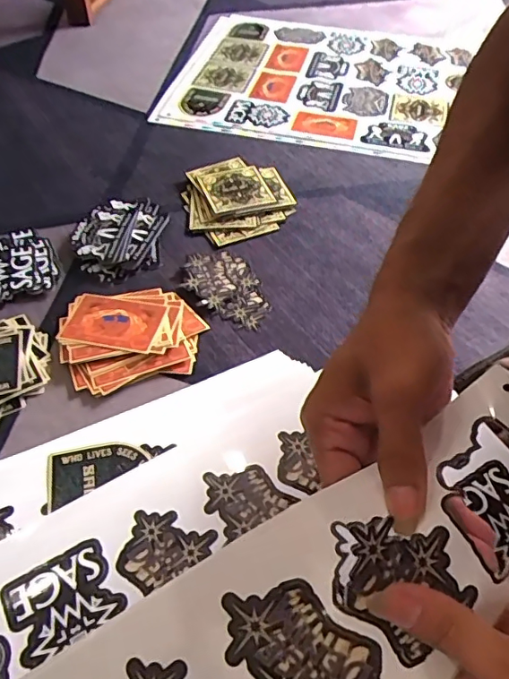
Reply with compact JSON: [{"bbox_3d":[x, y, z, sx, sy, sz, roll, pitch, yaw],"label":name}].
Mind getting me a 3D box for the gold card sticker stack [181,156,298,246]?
[{"bbox_3d":[-0.018,-0.152,0.555,0.109,0.010,0.117,-14,53,-12],"label":"gold card sticker stack"}]

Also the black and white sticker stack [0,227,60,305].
[{"bbox_3d":[-0.234,-0.067,0.480,0.096,0.008,0.084,-23,56,-18],"label":"black and white sticker stack"}]

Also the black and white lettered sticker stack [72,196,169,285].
[{"bbox_3d":[-0.129,-0.105,0.512,0.081,0.009,0.111,6,52,3],"label":"black and white lettered sticker stack"}]

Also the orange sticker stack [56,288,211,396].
[{"bbox_3d":[-0.102,-0.004,0.434,0.113,0.009,0.092,-8,52,-8],"label":"orange sticker stack"}]

